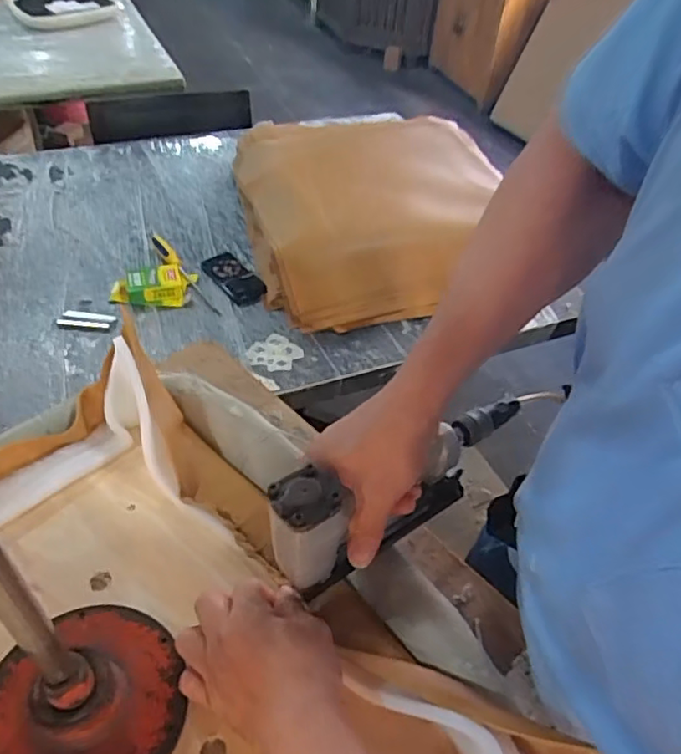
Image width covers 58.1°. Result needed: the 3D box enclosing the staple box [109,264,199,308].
[{"bbox_3d":[-0.418,-0.209,1.370,0.193,0.034,0.128,-11,48,-17],"label":"staple box"}]

